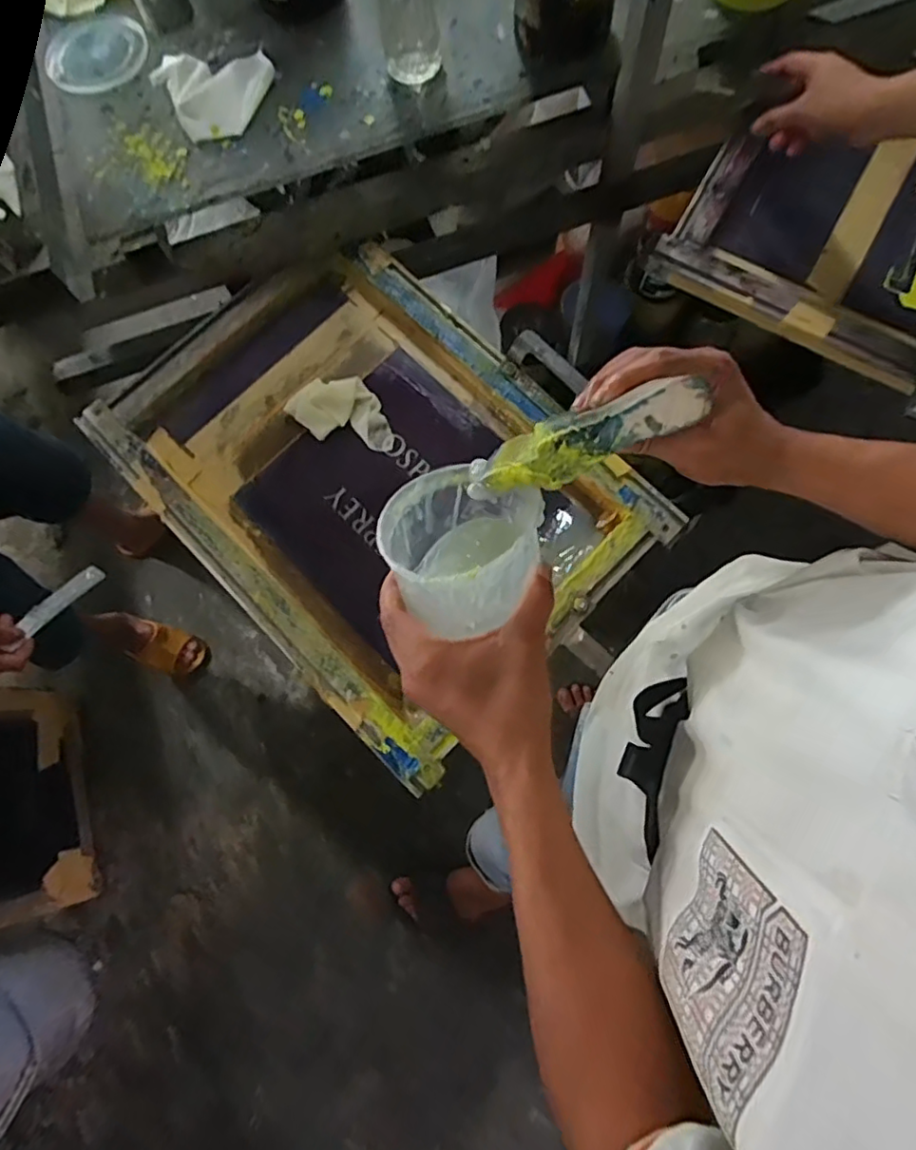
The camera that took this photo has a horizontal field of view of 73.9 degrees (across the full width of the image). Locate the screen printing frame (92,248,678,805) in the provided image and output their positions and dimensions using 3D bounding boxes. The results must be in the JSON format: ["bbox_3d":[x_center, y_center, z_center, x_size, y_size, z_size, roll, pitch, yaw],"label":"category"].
[{"bbox_3d":[-0.095,-0.110,0.680,0.400,0.046,0.551,-44,79,-9],"label":"screen printing frame"}]

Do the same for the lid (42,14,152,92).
[{"bbox_3d":[-0.422,-0.609,0.711,0.118,0.006,0.107,-35,78,-8],"label":"lid"}]

